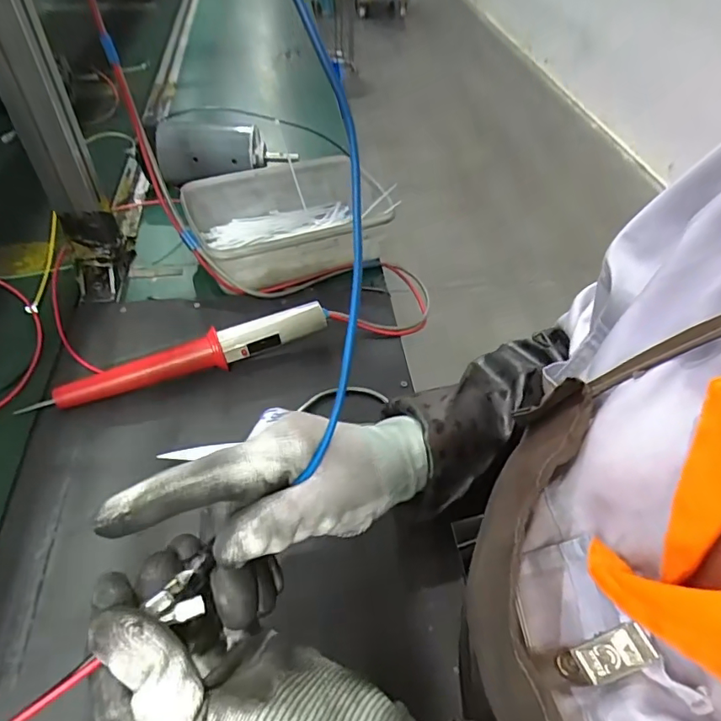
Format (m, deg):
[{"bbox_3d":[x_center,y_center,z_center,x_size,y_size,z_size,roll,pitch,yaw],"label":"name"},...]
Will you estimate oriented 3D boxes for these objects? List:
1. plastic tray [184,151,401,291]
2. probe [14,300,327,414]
[{"bbox_3d":[-0.086,-0.168,0.605,0.213,0.066,0.159,-19,51,-20],"label":"plastic tray"},{"bbox_3d":[-0.159,-0.001,0.470,0.264,0.038,0.027,-18,51,-19],"label":"probe"}]

